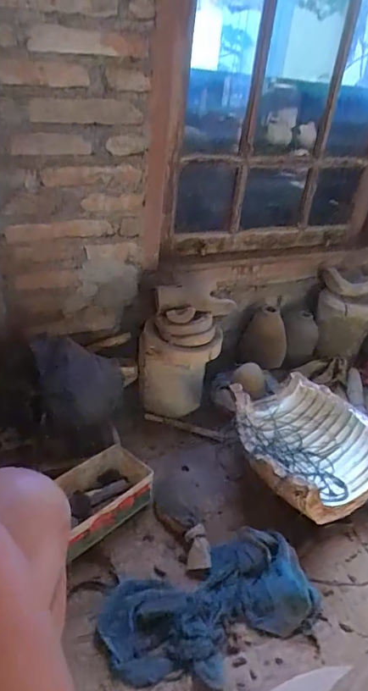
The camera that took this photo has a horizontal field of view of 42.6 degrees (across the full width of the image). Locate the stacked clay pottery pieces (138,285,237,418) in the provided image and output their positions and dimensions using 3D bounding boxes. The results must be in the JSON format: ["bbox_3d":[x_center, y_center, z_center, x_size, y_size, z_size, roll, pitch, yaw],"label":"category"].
[{"bbox_3d":[-0.002,0.018,1.234,0.224,0.298,0.149,5,32,-3],"label":"stacked clay pottery pieces"}]

